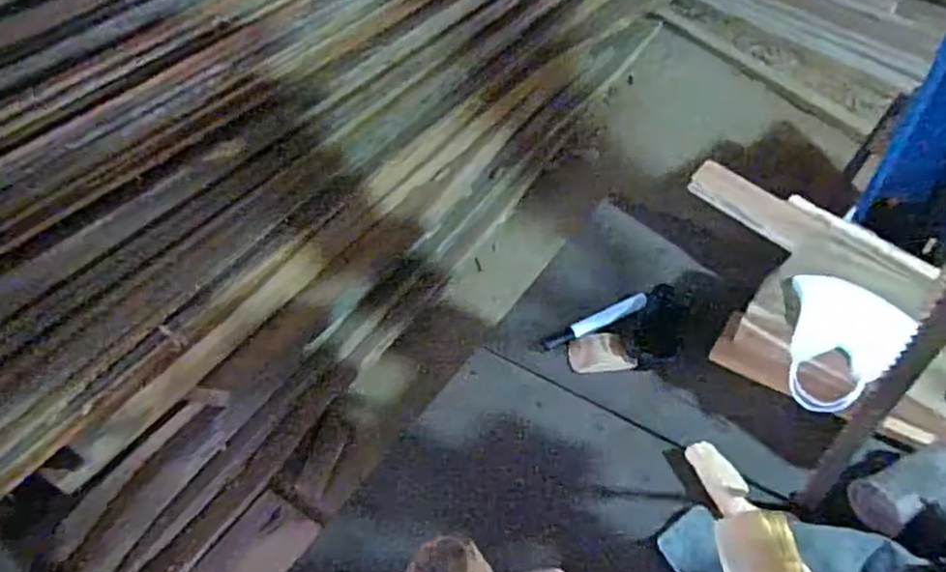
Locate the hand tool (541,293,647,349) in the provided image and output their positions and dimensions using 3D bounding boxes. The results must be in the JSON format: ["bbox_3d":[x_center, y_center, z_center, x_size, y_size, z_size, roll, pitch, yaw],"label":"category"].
[{"bbox_3d":[0.136,0.038,0.747,0.127,0.017,0.020,-18,48,-15],"label":"hand tool"}]

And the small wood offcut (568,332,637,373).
[{"bbox_3d":[0.138,0.072,0.726,0.069,0.009,0.046,-2,46,0],"label":"small wood offcut"}]

